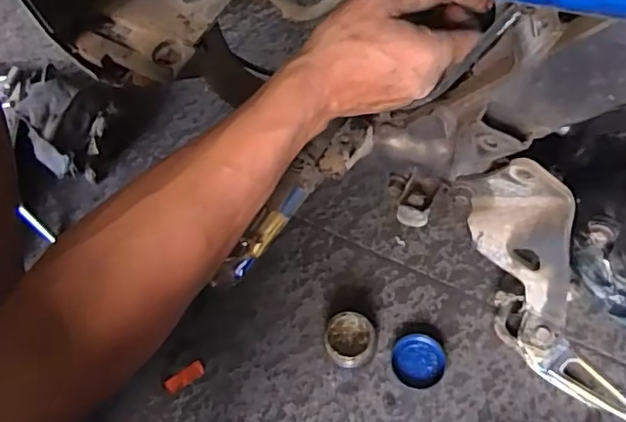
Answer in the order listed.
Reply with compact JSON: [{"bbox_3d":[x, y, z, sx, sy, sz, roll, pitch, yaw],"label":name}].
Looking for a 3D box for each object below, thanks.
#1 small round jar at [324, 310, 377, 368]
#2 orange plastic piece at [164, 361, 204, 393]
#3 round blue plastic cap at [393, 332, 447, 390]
[{"bbox_3d":[0.043,0.148,0.646,0.057,0.036,0.062,-3,62,6],"label":"small round jar"},{"bbox_3d":[-0.151,0.195,0.663,0.047,0.004,0.018,-30,63,-9],"label":"orange plastic piece"},{"bbox_3d":[0.120,0.170,0.643,0.057,0.010,0.060,-1,63,3],"label":"round blue plastic cap"}]

